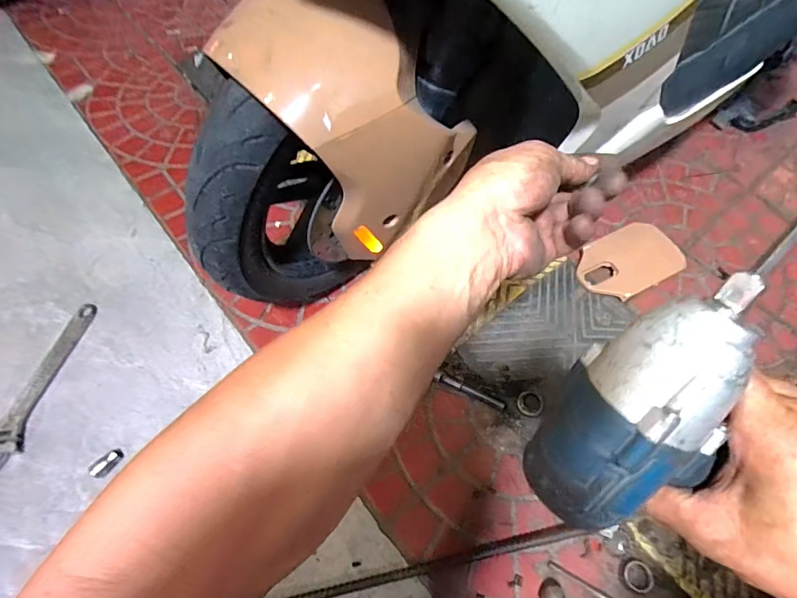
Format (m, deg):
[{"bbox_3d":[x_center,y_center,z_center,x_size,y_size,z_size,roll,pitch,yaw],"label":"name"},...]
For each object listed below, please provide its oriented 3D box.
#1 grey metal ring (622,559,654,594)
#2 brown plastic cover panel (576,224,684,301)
[{"bbox_3d":[0.315,0.364,0.579,0.038,0.007,0.036,0,60,0],"label":"grey metal ring"},{"bbox_3d":[0.424,-0.071,0.819,0.193,0.008,0.125,-25,65,-8],"label":"brown plastic cover panel"}]

